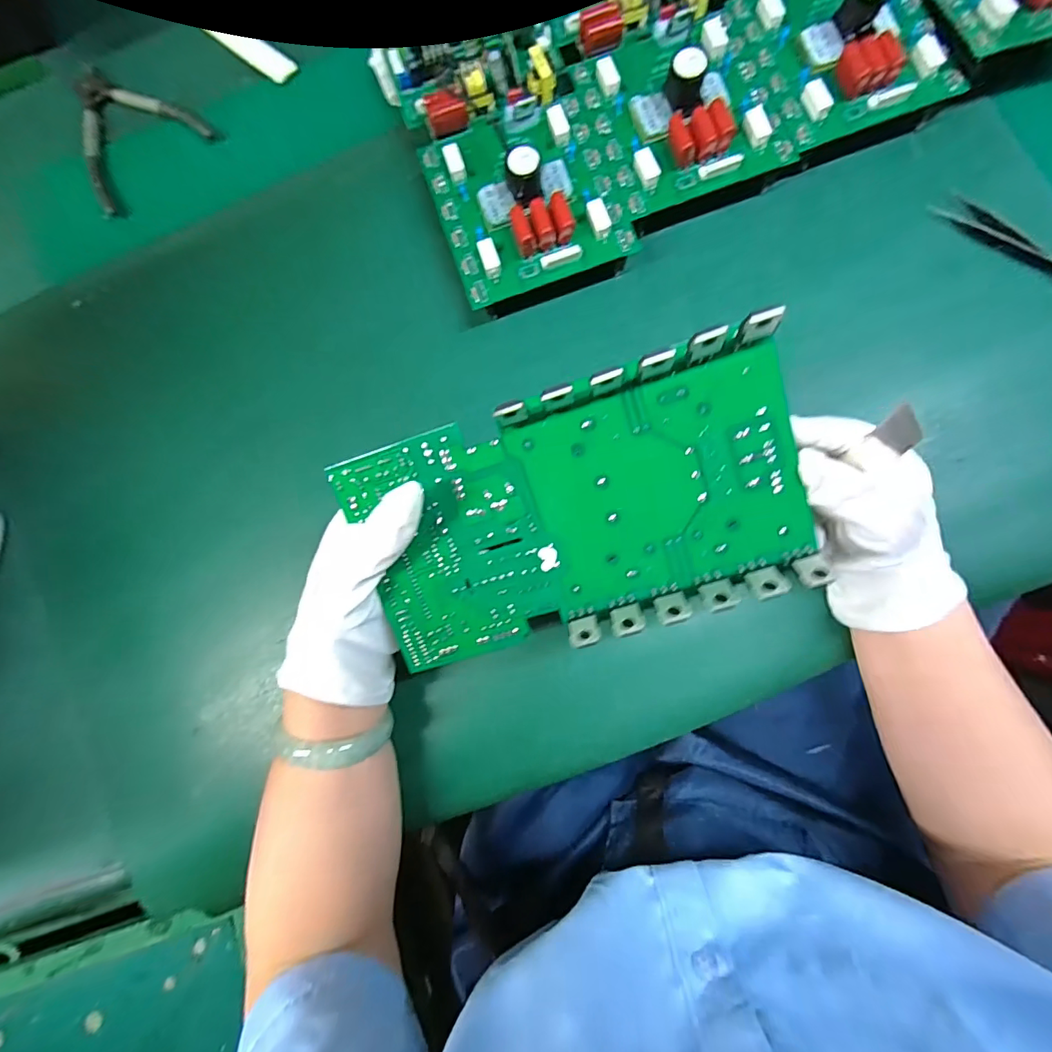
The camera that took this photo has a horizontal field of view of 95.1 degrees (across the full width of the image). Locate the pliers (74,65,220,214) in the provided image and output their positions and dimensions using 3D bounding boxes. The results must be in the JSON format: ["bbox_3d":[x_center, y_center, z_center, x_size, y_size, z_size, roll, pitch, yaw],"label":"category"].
[{"bbox_3d":[-0.348,-0.346,0.412,0.108,0.010,0.129,-40,83,-1],"label":"pliers"}]

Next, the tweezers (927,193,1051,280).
[{"bbox_3d":[0.354,-0.210,0.354,0.108,0.011,0.024,44,88,7],"label":"tweezers"}]

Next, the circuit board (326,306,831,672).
[{"bbox_3d":[0.022,-0.004,0.241,0.223,0.026,0.122,-17,101,9],"label":"circuit board"}]

